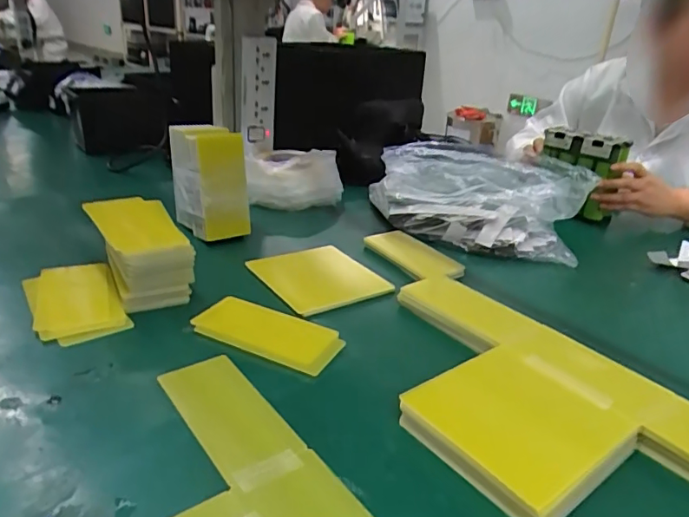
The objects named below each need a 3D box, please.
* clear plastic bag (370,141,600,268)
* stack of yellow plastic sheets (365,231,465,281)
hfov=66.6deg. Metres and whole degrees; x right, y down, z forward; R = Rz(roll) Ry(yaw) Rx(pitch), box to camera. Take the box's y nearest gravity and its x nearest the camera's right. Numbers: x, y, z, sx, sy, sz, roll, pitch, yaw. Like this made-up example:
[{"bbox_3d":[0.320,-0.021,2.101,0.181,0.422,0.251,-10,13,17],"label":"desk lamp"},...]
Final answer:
[{"bbox_3d":[0.197,-0.099,0.848,0.350,0.130,0.169,13,27,21],"label":"clear plastic bag"},{"bbox_3d":[0.101,-0.007,0.749,0.076,0.015,0.149,-13,30,-32],"label":"stack of yellow plastic sheets"}]

